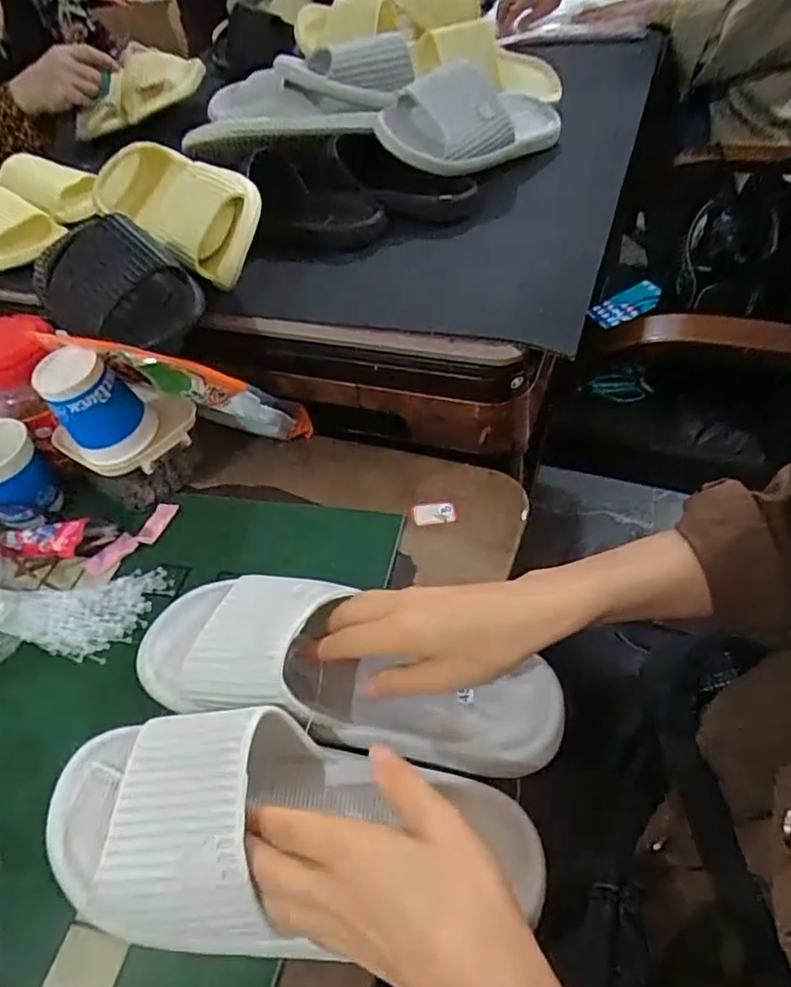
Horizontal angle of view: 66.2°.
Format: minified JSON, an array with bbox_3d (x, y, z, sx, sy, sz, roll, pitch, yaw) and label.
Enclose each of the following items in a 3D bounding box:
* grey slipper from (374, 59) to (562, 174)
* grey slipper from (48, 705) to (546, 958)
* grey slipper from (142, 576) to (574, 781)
[{"bbox_3d":[0.084,-0.422,0.691,0.241,0.106,0.068,-29,12,-24],"label":"grey slipper"},{"bbox_3d":[-0.064,0.178,0.330,0.280,0.065,0.109,0,46,2],"label":"grey slipper"},{"bbox_3d":[-0.035,0.110,0.400,0.280,0.073,0.098,13,48,8],"label":"grey slipper"}]

